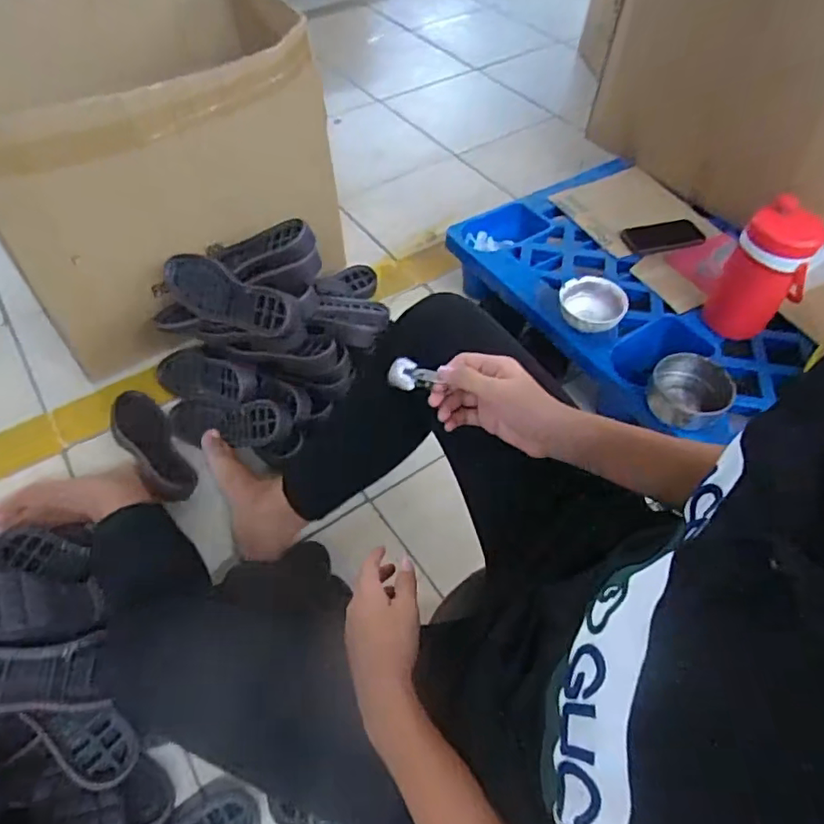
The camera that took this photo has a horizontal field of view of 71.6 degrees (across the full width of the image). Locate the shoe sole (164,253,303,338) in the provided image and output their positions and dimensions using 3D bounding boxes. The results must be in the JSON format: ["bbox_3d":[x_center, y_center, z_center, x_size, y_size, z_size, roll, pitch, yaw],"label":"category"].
[{"bbox_3d":[-0.305,-0.192,0.961,0.265,0.092,0.033,21,13,19],"label":"shoe sole"}]

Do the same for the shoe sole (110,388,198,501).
[{"bbox_3d":[-0.461,0.055,1.004,0.092,0.025,0.286,-8,41,-41],"label":"shoe sole"}]

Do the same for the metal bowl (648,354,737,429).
[{"bbox_3d":[0.446,-0.030,0.922,0.127,0.053,0.127,32,60,22],"label":"metal bowl"}]

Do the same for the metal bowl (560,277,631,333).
[{"bbox_3d":[0.325,-0.189,1.032,0.118,0.058,0.137,23,57,16],"label":"metal bowl"}]

